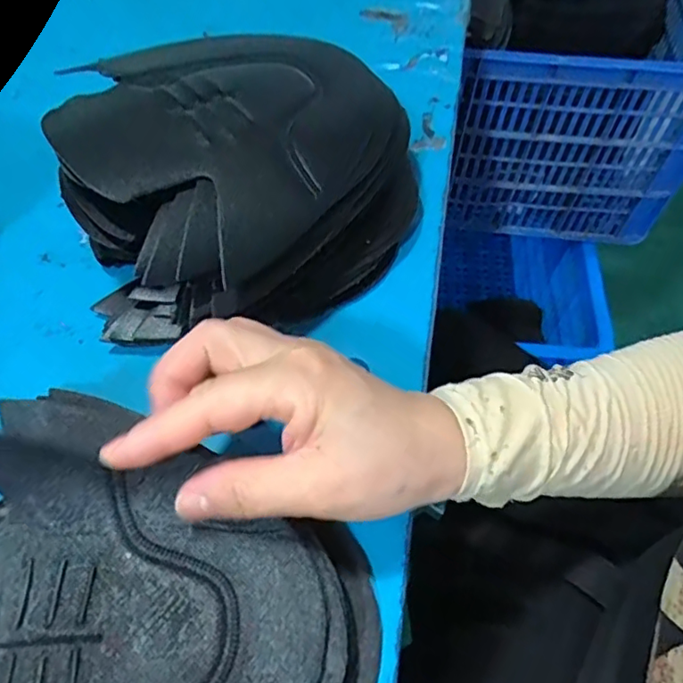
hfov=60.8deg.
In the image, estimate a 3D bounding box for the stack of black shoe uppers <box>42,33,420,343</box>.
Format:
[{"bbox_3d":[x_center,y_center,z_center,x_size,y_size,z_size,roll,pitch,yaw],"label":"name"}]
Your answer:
[{"bbox_3d":[-0.056,-0.100,0.350,0.216,0.096,0.171,-37,67,-25],"label":"stack of black shoe uppers"}]

